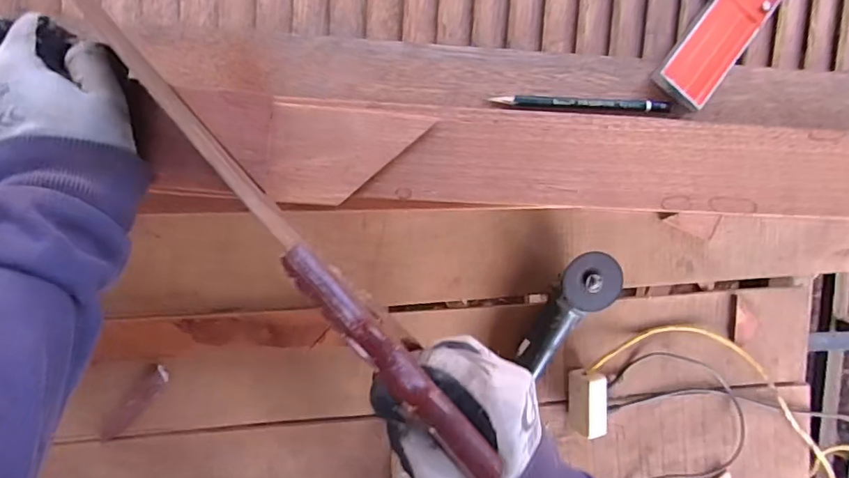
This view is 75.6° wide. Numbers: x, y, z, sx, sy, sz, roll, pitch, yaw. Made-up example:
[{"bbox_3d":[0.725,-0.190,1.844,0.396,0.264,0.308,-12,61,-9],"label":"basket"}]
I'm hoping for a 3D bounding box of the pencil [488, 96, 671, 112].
[{"bbox_3d":[0.112,-0.097,0.392,0.126,0.009,0.008,1,97,-5],"label":"pencil"}]

